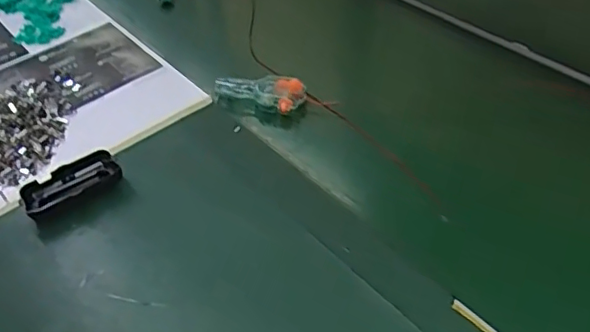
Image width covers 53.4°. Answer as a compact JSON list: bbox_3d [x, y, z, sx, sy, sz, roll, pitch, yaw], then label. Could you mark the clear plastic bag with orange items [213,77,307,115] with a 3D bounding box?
[{"bbox_3d":[-0.053,-0.095,0.809,0.132,0.035,0.060,9,45,14],"label":"clear plastic bag with orange items"}]

